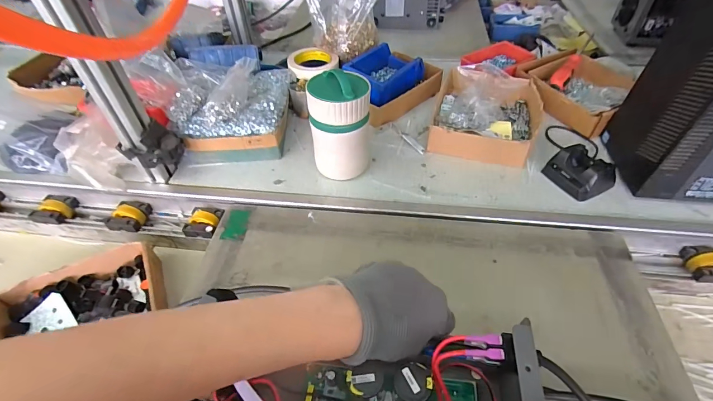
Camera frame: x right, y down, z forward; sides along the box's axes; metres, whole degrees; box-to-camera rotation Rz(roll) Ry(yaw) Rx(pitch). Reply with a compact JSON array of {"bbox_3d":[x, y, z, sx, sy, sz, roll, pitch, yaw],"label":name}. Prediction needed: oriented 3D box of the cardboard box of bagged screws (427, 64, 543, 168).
[{"bbox_3d":[0.249,-0.167,0.678,0.181,0.066,0.239,13,49,14],"label":"cardboard box of bagged screws"}]

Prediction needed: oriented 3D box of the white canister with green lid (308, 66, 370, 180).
[{"bbox_3d":[-0.027,-0.114,0.568,0.094,0.168,0.080,-4,47,-2],"label":"white canister with green lid"}]

